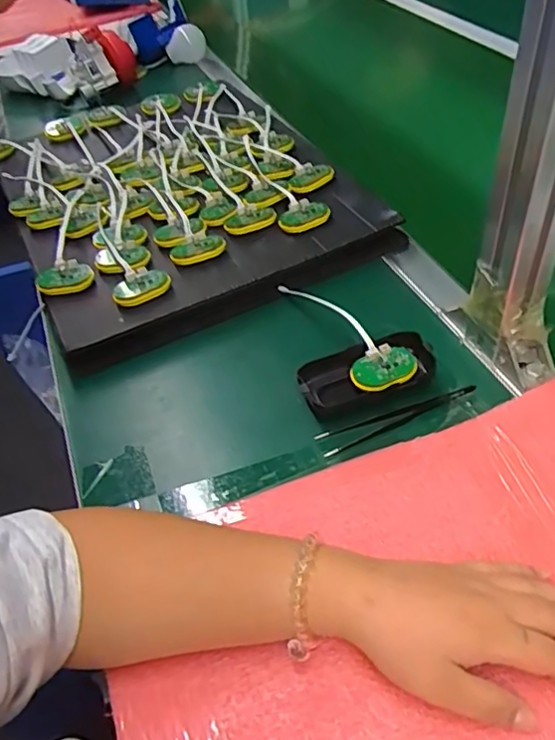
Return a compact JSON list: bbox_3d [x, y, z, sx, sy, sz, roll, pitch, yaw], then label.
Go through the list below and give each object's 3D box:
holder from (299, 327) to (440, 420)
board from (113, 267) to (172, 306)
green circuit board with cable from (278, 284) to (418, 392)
[{"bbox_3d":[0.073,0.002,0.487,0.111,0.016,0.052,-19,48,-12],"label":"holder"},{"bbox_3d":[-0.130,-0.077,0.562,0.054,0.017,0.035,-35,53,-24],"label":"board"},{"bbox_3d":[0.057,-0.043,0.527,0.052,0.016,0.167,-25,49,-17],"label":"green circuit board with cable"}]

